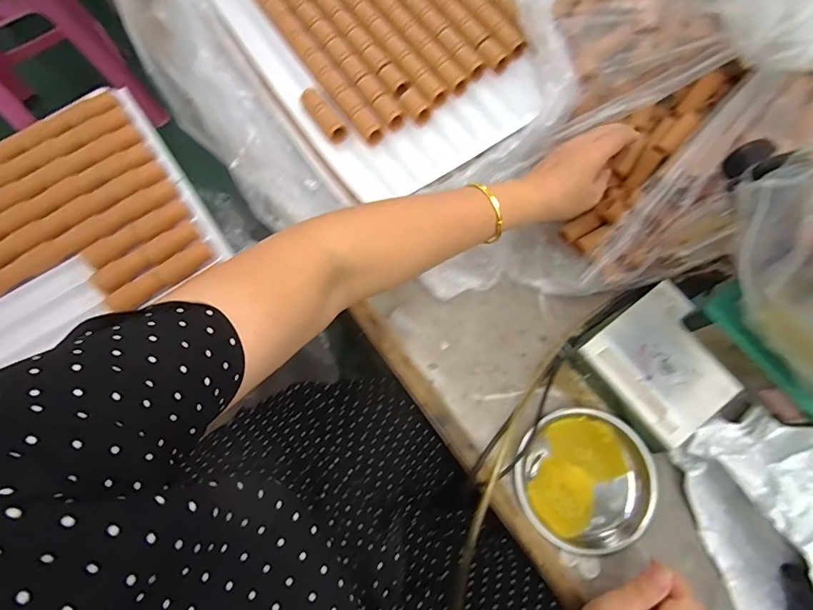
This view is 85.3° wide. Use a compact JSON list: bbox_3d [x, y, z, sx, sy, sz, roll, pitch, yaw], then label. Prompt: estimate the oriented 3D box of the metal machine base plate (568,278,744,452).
[{"bbox_3d":[0.256,0.062,0.450,0.125,0.040,0.121,-37,75,-9],"label":"metal machine base plate"}]

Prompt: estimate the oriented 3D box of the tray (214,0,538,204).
[{"bbox_3d":[-0.037,-0.345,0.555,0.290,0.039,0.422,-34,75,-8],"label":"tray"}]

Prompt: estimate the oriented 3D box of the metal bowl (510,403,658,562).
[{"bbox_3d":[0.175,0.171,0.435,0.127,0.023,0.124,-1,73,2],"label":"metal bowl"}]

